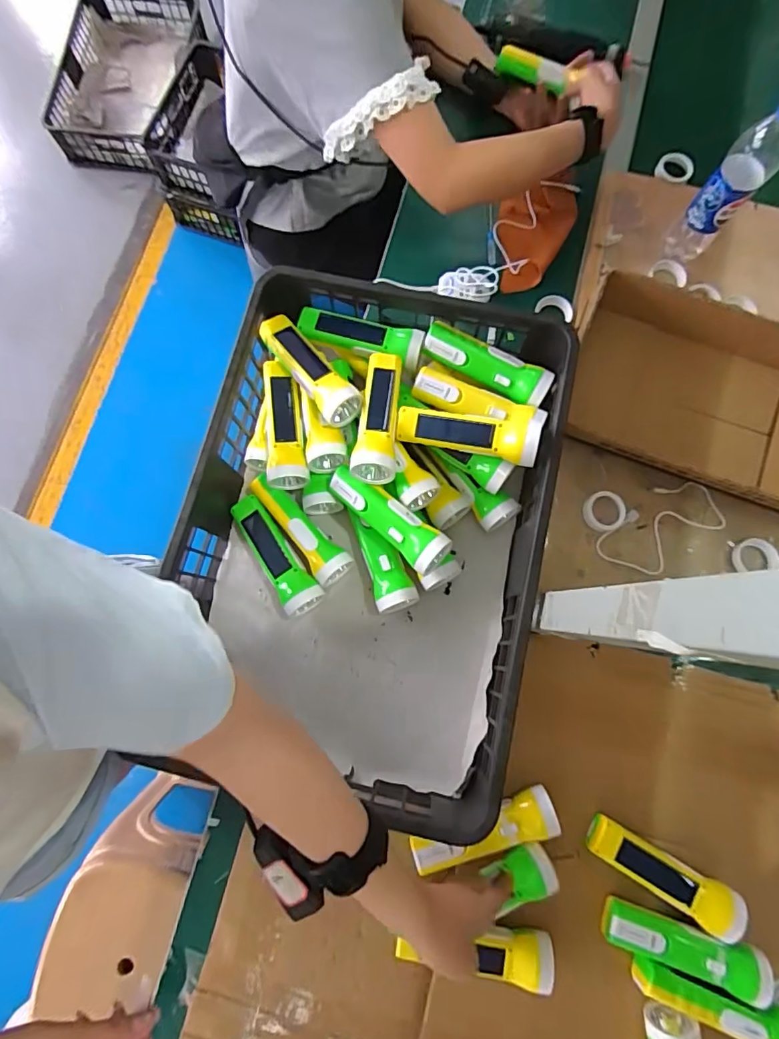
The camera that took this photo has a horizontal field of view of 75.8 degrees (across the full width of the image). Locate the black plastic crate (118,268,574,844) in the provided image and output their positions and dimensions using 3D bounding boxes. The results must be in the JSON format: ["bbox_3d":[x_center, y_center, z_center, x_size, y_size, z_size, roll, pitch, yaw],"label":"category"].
[{"bbox_3d":[-0.025,0.011,0.610,0.398,0.151,0.573,10,78,2],"label":"black plastic crate"}]

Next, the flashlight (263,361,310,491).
[{"bbox_3d":[-0.143,-0.128,0.652,0.061,0.049,0.177,-8,78,-2],"label":"flashlight"}]

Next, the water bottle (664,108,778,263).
[{"bbox_3d":[0.453,-0.441,0.665,0.065,0.229,0.066,39,81,7],"label":"water bottle"}]

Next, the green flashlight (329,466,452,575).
[{"bbox_3d":[-0.002,-0.003,0.607,0.168,0.059,0.048,44,81,8],"label":"green flashlight"}]

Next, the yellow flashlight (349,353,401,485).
[{"bbox_3d":[-0.014,-0.128,0.619,0.052,0.048,0.170,5,66,1],"label":"yellow flashlight"}]

